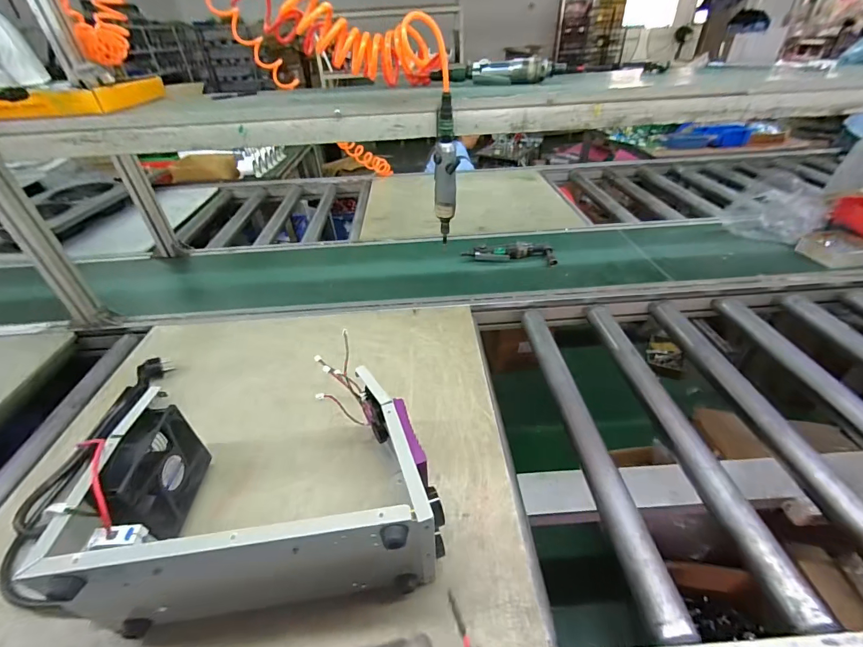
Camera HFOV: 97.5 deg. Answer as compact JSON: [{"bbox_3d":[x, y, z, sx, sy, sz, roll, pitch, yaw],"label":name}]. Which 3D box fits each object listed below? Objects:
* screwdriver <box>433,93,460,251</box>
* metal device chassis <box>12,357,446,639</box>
[{"bbox_3d":[0.027,-0.274,0.712,0.046,0.251,0.046,-1,38,1],"label":"screwdriver"},{"bbox_3d":[-0.179,0.188,0.447,0.365,0.150,0.219,-5,38,-4],"label":"metal device chassis"}]

